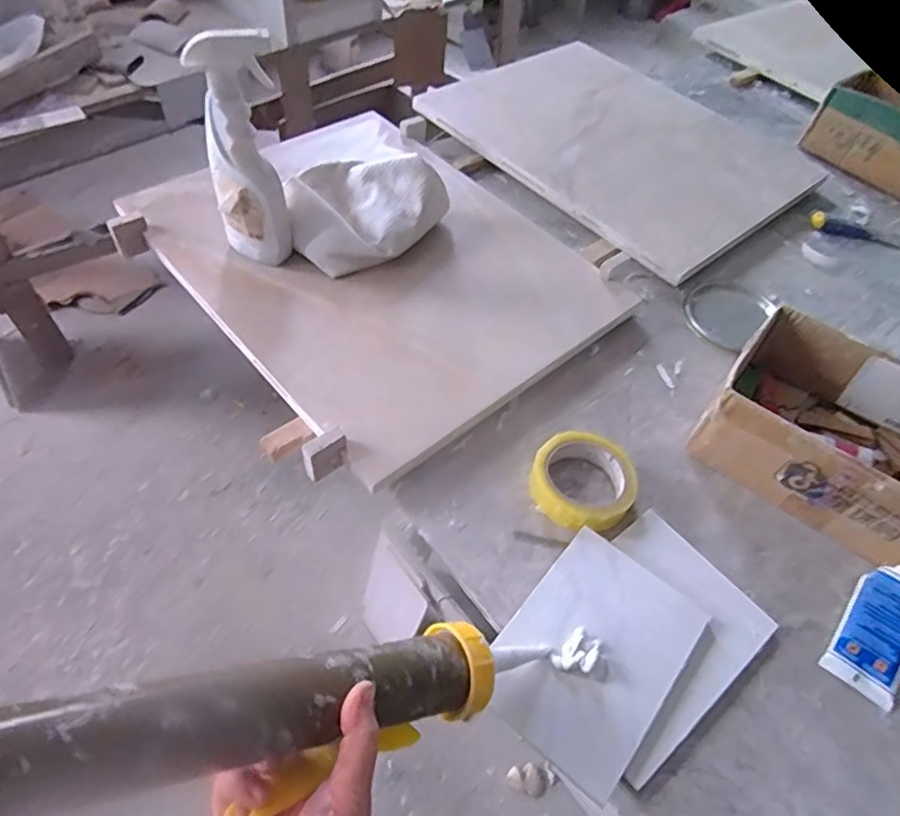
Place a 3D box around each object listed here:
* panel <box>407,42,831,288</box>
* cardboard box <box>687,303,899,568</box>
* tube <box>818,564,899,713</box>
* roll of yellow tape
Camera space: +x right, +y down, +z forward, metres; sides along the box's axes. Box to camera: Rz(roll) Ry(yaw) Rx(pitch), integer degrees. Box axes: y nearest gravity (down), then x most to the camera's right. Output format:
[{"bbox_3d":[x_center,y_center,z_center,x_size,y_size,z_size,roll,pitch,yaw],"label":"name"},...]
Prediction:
[{"bbox_3d":[0.286,-0.447,1.013,0.437,0.025,0.542,-36,65,-26],"label":"panel"},{"bbox_3d":[0.424,0.037,0.628,0.280,0.099,0.184,34,58,20],"label":"cardboard box"},{"bbox_3d":[0.393,0.199,0.553,0.059,0.027,0.127,36,58,21],"label":"tube"},{"bbox_3d":[0.134,0.075,0.618,0.095,0.036,0.101,2,53,-3],"label":"roll of yellow tape"}]

